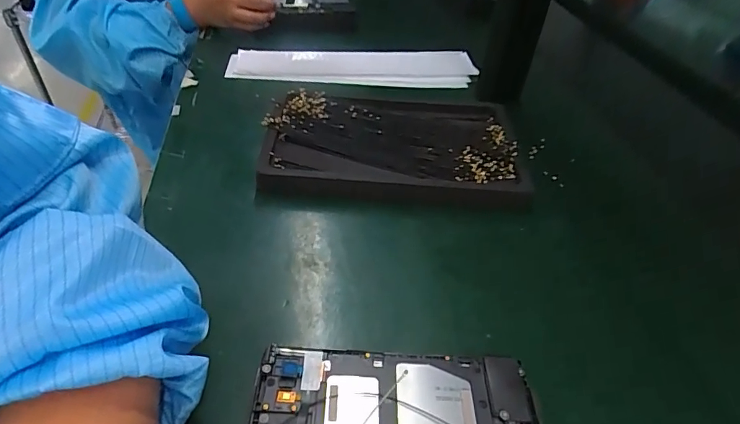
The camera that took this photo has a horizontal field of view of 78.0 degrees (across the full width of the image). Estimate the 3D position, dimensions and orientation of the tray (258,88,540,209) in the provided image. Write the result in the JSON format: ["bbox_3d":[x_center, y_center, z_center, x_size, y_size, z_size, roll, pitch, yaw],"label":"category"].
[{"bbox_3d":[0.027,-0.071,0.444,0.244,0.026,0.184,8,42,6],"label":"tray"}]

